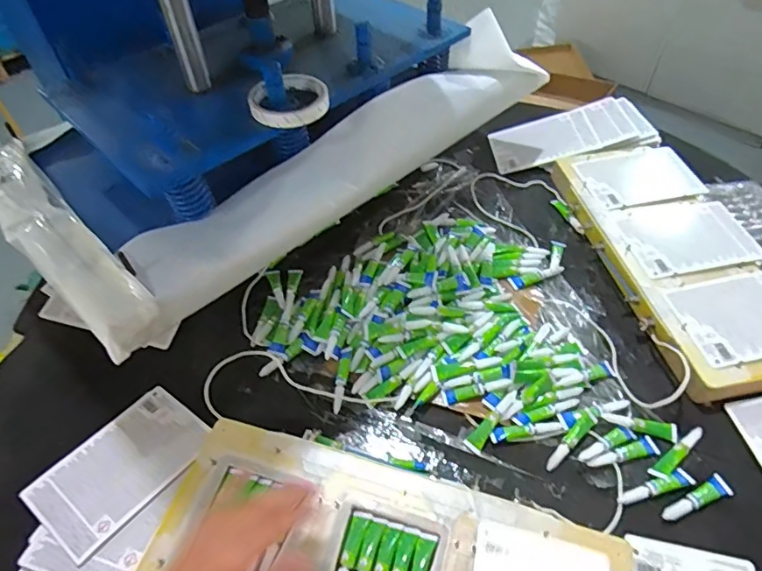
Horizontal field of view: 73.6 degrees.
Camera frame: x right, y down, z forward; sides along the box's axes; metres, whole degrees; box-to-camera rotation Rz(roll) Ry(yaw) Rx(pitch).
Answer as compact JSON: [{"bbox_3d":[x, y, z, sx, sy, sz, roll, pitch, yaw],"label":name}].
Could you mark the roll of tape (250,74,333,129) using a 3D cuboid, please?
[{"bbox_3d":[-0.105,-0.213,0.587,0.090,0.024,0.088,-7,49,-5],"label":"roll of tape"}]

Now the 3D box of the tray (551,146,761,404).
[{"bbox_3d":[0.411,-0.047,0.707,0.202,0.040,0.415,-7,49,-5],"label":"tray"}]

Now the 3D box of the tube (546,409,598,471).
[{"bbox_3d":[0.210,0.170,0.561,0.086,0.013,0.017,-37,58,-26],"label":"tube"}]

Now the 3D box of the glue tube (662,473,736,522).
[{"bbox_3d":[0.322,0.218,0.518,0.084,0.011,0.023,-19,51,-14],"label":"glue tube"}]

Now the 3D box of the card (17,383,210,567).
[{"bbox_3d":[-0.277,0.193,0.549,0.116,0.010,0.168,26,52,29],"label":"card"}]

